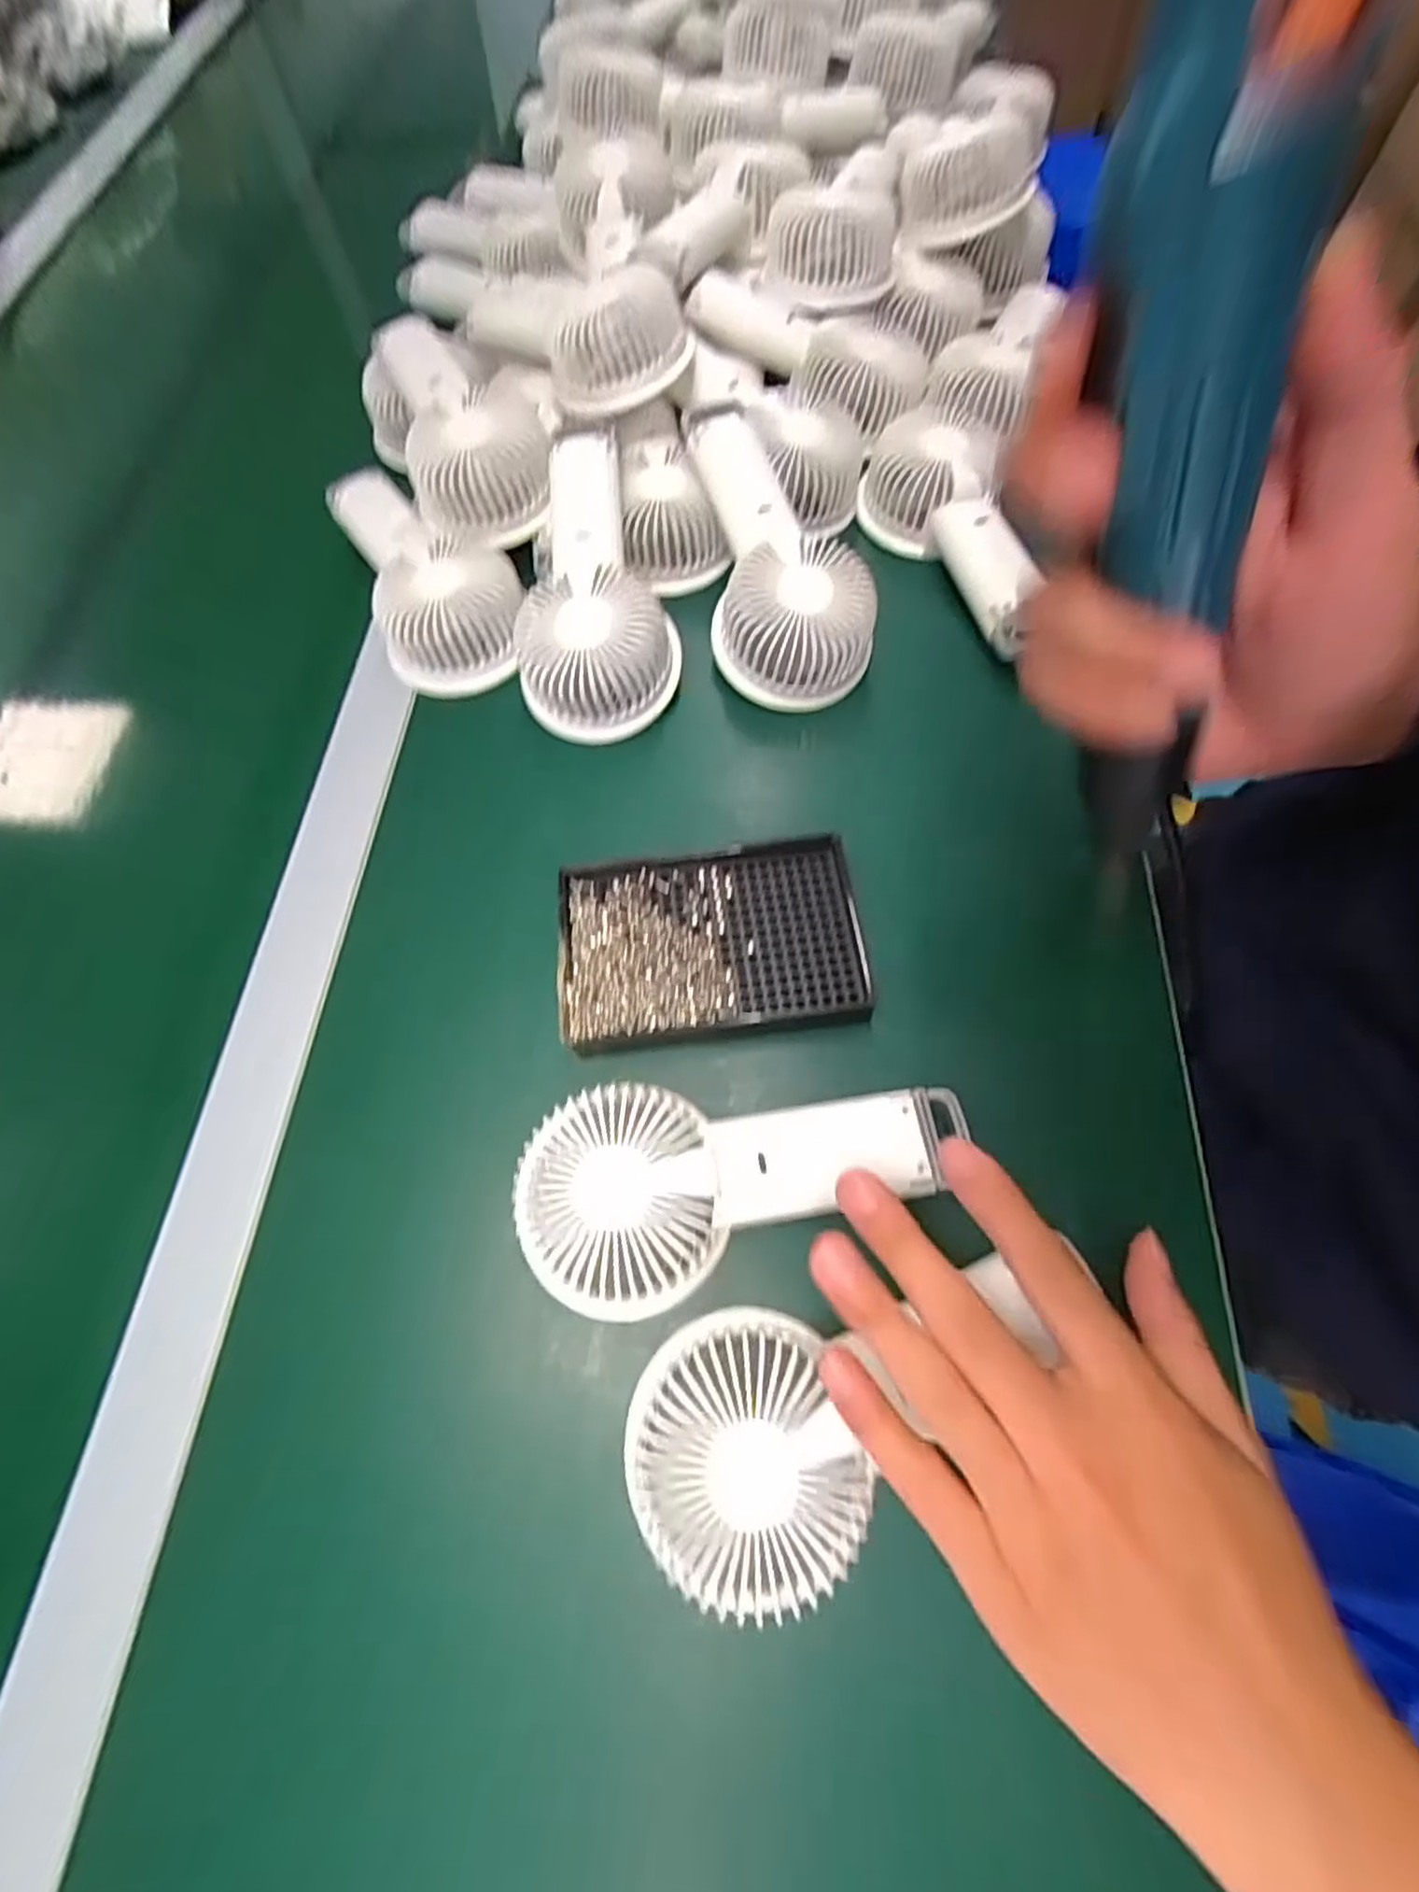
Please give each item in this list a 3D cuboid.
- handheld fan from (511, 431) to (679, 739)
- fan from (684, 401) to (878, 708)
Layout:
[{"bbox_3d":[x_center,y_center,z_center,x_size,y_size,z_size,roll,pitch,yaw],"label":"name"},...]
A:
[{"bbox_3d":[-0.063,-0.209,0.404,0.086,0.044,0.184,-3,83,1],"label":"handheld fan"},{"bbox_3d":[0.038,-0.227,0.417,0.086,0.059,0.175,-9,67,-2],"label":"fan"}]

